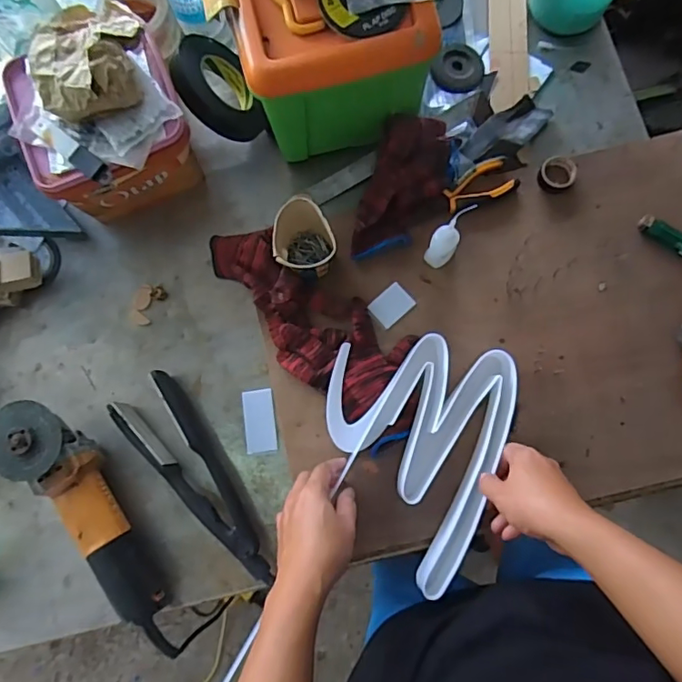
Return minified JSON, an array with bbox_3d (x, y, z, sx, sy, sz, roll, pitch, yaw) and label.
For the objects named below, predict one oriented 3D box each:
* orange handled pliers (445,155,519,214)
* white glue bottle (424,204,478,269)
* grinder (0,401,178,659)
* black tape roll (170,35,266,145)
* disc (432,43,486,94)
[{"bbox_3d":[0.178,-0.203,0.679,0.092,0.015,0.050,-18,81,-1],"label":"orange handled pliers"},{"bbox_3d":[0.127,-0.123,0.631,0.032,0.116,0.044,27,83,6],"label":"white glue bottle"},{"bbox_3d":[-0.291,0.222,0.610,0.079,0.097,0.315,-30,81,-2],"label":"grinder"},{"bbox_3d":[-0.157,-0.330,0.684,0.033,0.130,0.134,-18,80,36],"label":"black tape roll"},{"bbox_3d":[0.165,-0.380,0.734,0.071,0.014,0.075,0,81,2],"label":"disc"}]

